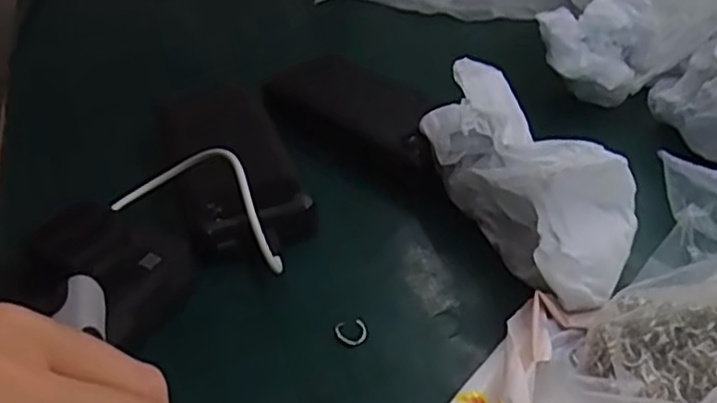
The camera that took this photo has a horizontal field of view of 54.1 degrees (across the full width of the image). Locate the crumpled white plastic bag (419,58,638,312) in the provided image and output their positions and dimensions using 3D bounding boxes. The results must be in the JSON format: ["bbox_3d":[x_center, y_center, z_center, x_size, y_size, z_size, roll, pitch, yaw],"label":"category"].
[{"bbox_3d":[0.094,-0.014,0.380,0.067,0.072,0.140,-18,42,-17],"label":"crumpled white plastic bag"}]

